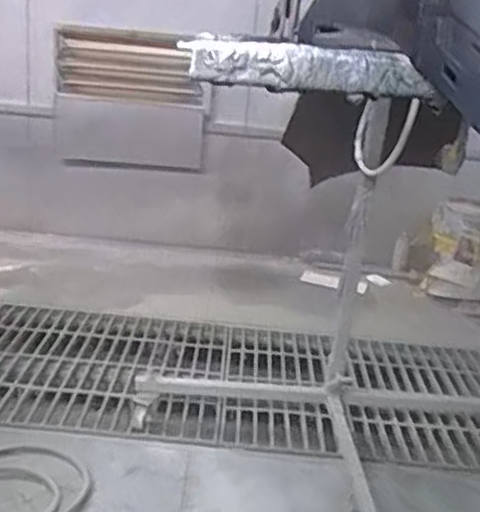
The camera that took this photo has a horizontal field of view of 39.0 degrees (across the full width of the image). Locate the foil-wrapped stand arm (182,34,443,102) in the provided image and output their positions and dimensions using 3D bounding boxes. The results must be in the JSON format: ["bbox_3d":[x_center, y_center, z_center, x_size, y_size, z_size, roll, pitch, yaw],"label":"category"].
[{"bbox_3d":[0.051,-0.144,0.522,0.187,0.034,0.024,5,19,-1],"label":"foil-wrapped stand arm"}]

